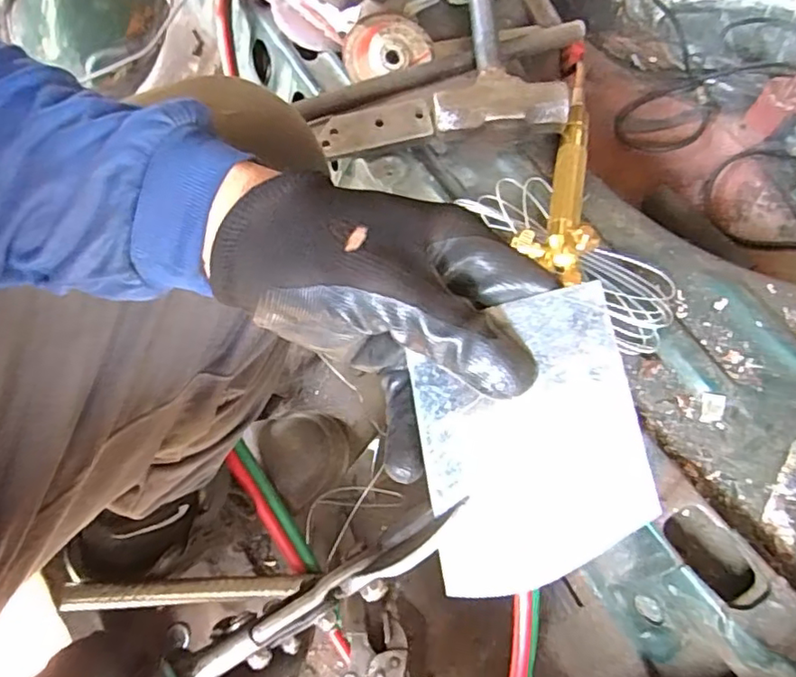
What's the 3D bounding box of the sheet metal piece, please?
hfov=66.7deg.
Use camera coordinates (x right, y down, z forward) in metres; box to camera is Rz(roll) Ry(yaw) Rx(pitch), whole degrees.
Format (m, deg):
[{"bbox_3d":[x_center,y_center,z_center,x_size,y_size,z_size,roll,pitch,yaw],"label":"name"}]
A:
[{"bbox_3d":[0.050,0.041,0.240,0.086,0.006,0.106,-17,76,23],"label":"sheet metal piece"}]

